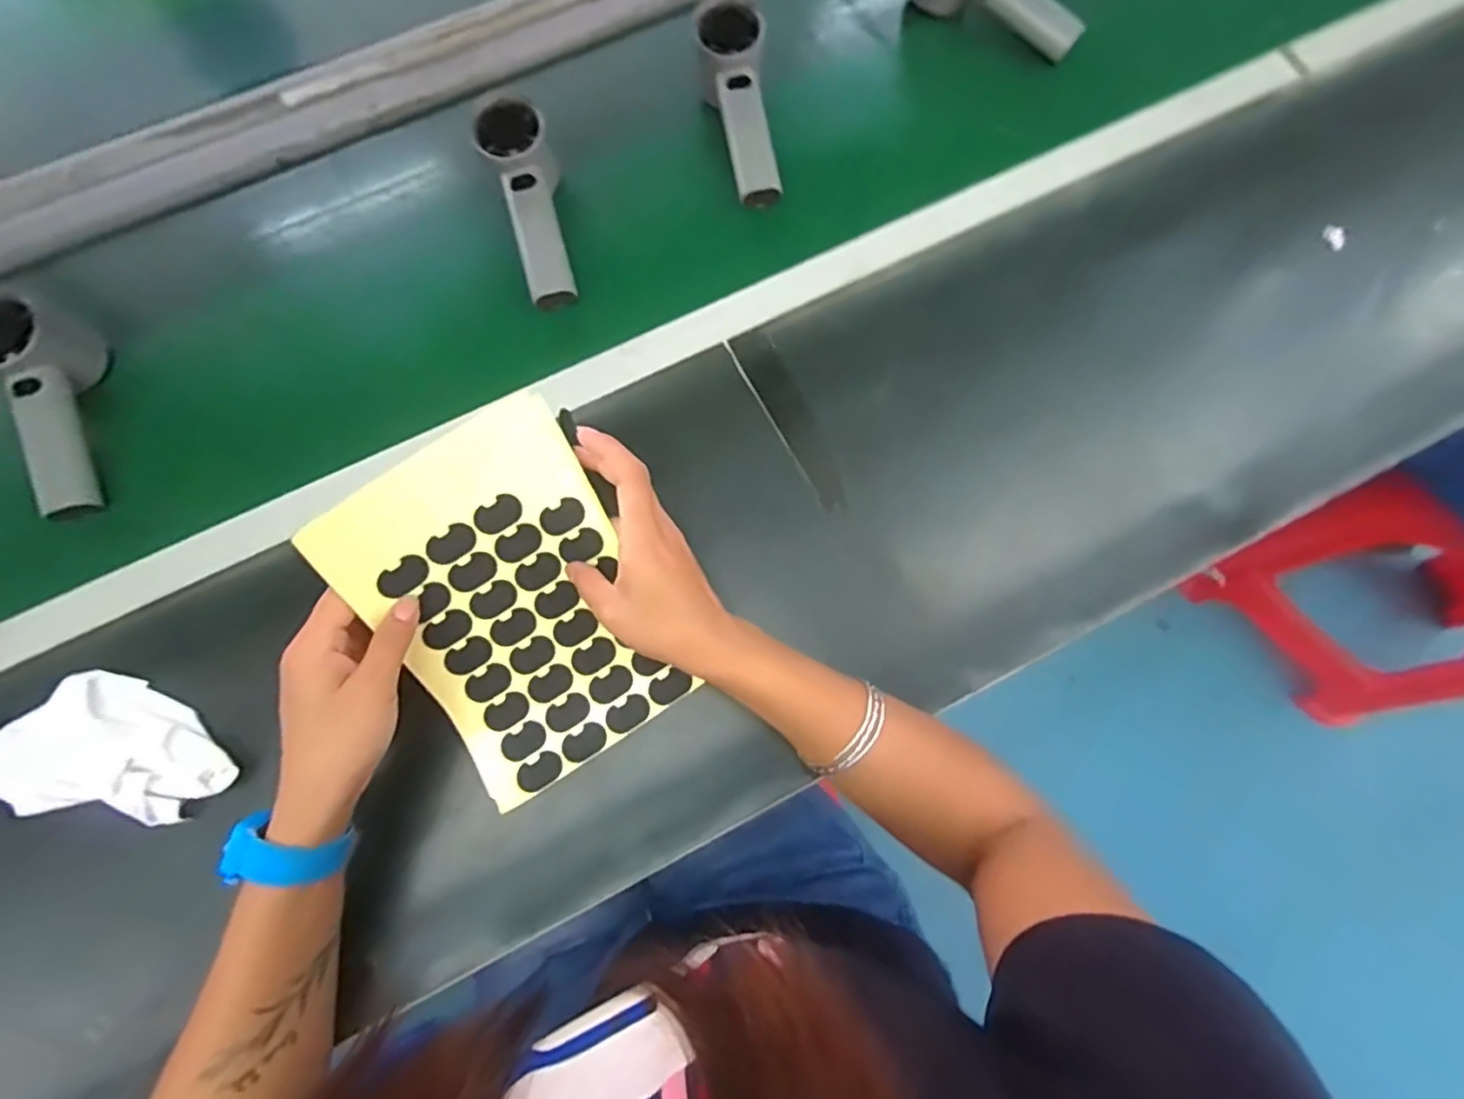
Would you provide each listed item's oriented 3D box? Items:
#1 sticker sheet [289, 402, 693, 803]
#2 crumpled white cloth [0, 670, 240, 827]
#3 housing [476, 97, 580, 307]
[{"bbox_3d":[-0.134,0.035,0.397,0.148,0.028,0.210,-31,104,-9],"label":"sticker sheet"},{"bbox_3d":[-0.386,0.121,0.394,0.143,0.031,0.078,11,74,5],"label":"crumpled white cloth"},{"bbox_3d":[-0.156,-0.263,0.494,0.050,0.041,0.155,-14,92,-3],"label":"housing"}]

